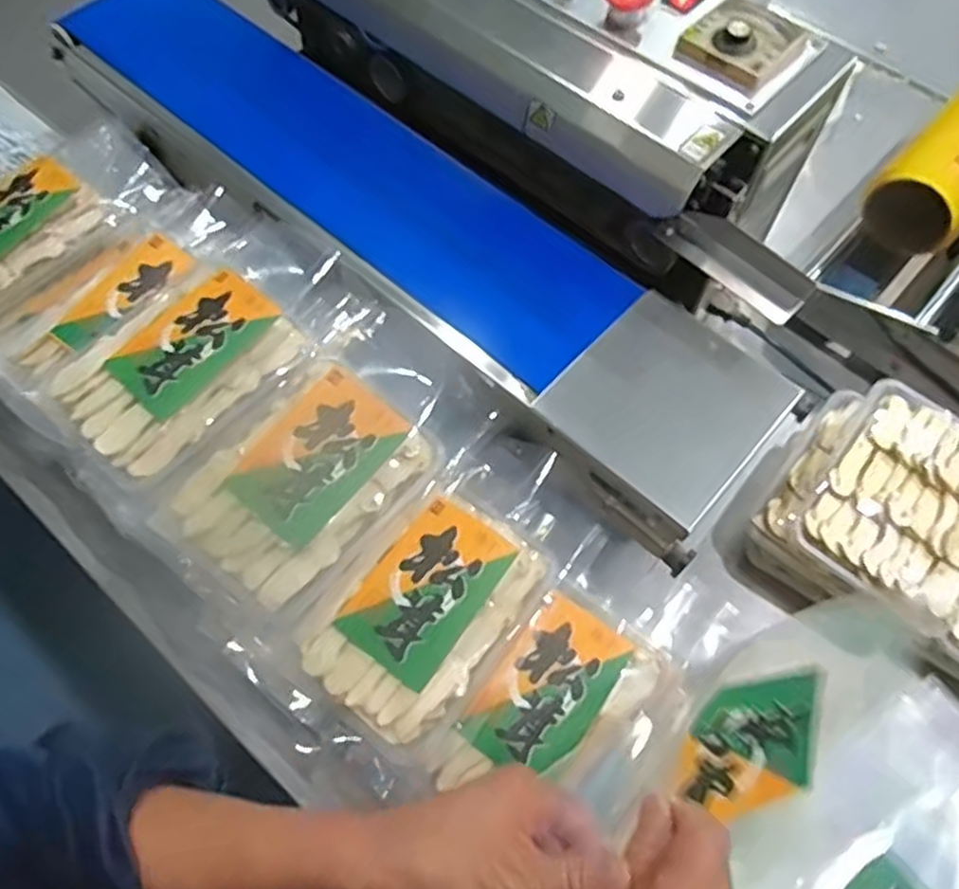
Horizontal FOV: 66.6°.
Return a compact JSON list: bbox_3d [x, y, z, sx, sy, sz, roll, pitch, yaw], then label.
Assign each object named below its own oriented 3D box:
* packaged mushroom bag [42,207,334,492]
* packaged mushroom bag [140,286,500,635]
[{"bbox_3d":[-0.216,-0.083,0.572,0.137,0.045,0.249,33,67,14],"label":"packaged mushroom bag"},{"bbox_3d":[-0.113,0.007,0.546,0.144,0.043,0.244,35,67,15],"label":"packaged mushroom bag"}]

